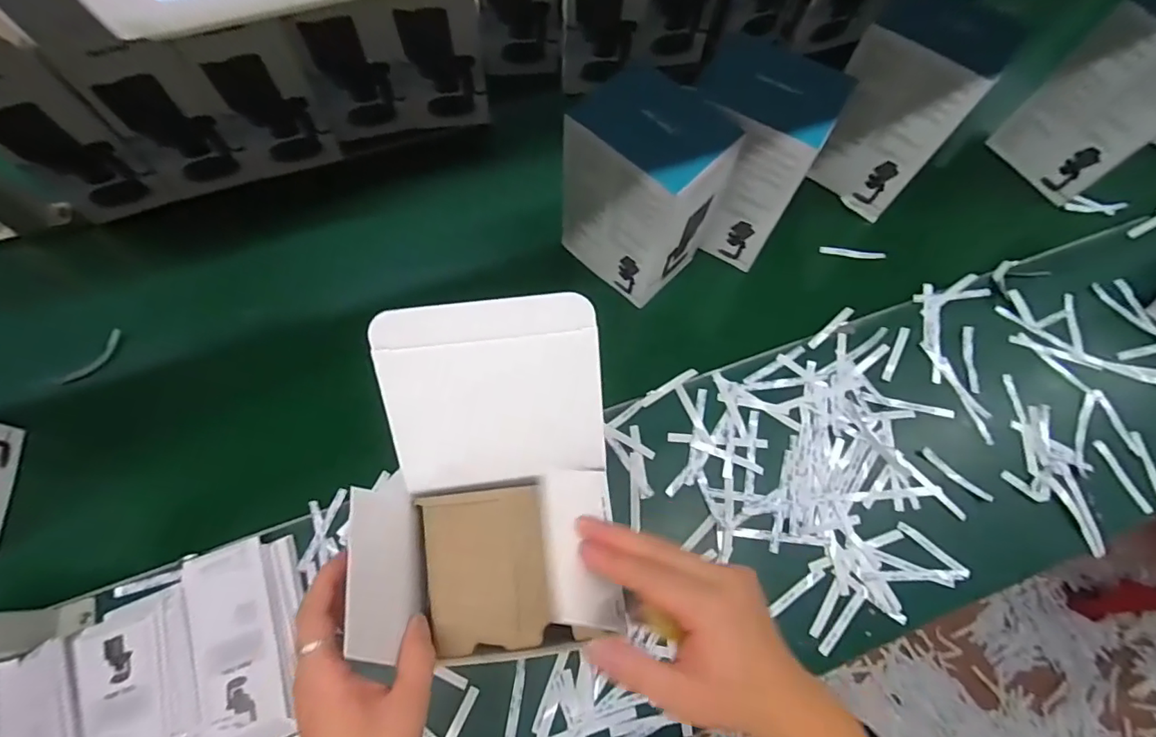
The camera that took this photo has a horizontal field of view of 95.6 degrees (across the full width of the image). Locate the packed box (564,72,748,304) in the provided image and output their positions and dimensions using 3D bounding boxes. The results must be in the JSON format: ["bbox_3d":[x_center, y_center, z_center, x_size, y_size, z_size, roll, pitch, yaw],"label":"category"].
[{"bbox_3d":[0.073,-0.203,0.634,0.147,0.204,0.118,43,73,14],"label":"packed box"}]

